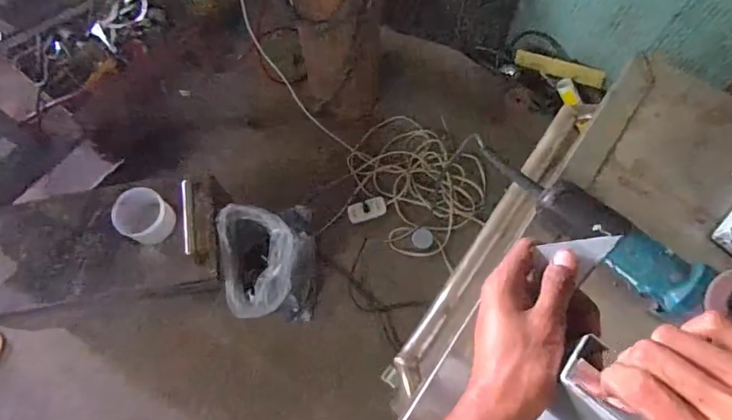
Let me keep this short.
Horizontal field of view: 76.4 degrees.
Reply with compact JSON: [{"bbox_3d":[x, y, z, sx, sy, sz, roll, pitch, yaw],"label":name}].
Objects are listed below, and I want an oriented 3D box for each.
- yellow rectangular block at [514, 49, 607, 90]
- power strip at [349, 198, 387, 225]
[{"bbox_3d":[0.622,-0.457,1.497,0.287,0.055,0.026,28,44,28],"label":"yellow rectangular block"},{"bbox_3d":[0.003,0.000,1.487,0.126,0.023,0.061,-22,71,-6],"label":"power strip"}]

